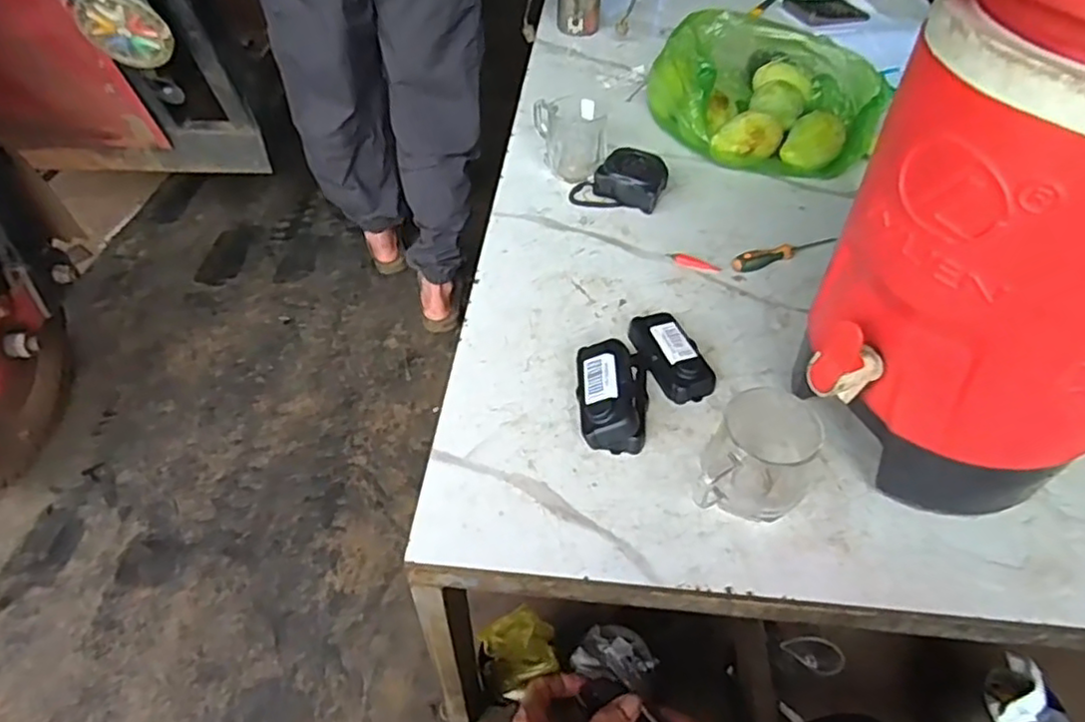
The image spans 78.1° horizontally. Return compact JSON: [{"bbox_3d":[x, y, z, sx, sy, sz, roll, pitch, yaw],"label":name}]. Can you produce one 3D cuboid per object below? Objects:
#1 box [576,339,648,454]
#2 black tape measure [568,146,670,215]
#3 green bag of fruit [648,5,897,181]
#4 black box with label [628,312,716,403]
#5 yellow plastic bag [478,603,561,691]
[{"bbox_3d":[0.065,0.029,0.616,0.067,0.043,0.108,3,47,1],"label":"box"},{"bbox_3d":[0.102,-0.235,0.868,0.111,0.047,0.087,19,49,16],"label":"black tape measure"},{"bbox_3d":[0.309,-0.414,0.994,0.287,0.127,0.327,7,47,5],"label":"green bag of fruit"},{"bbox_3d":[0.127,-0.007,0.663,0.049,0.029,0.105,-18,49,-18],"label":"black box with label"},{"bbox_3d":[-0.032,0.380,0.887,0.095,0.065,0.083,-14,47,-14],"label":"yellow plastic bag"}]

